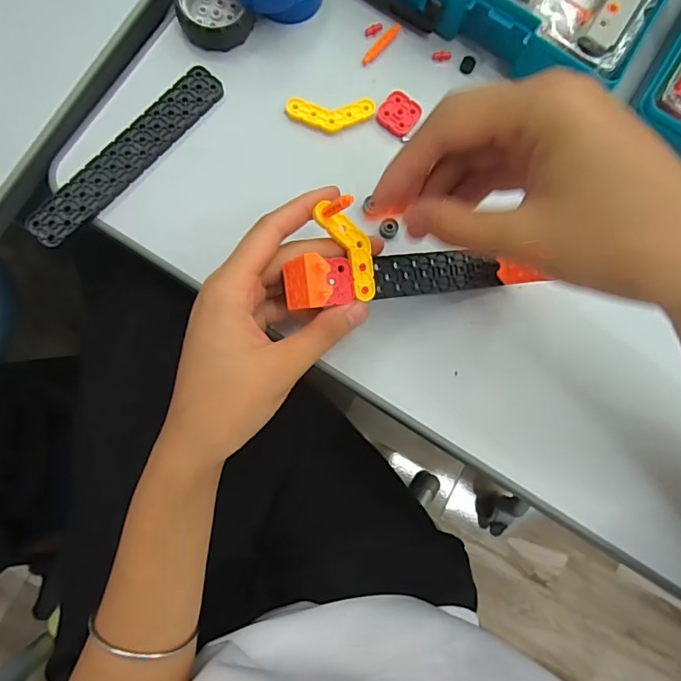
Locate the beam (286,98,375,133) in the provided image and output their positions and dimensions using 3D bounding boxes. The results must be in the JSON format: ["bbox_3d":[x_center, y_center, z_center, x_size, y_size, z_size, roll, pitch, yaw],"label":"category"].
[{"bbox_3d":[-0.006,-0.149,0.319,0.057,0.004,0.022,-2,83,-6],"label":"beam"}]

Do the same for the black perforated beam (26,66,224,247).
[{"bbox_3d":[-0.133,-0.117,0.303,0.028,0.006,0.148,42,81,1],"label":"black perforated beam"}]

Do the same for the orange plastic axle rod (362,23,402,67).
[{"bbox_3d":[0.029,-0.203,0.328,0.007,0.004,0.039,40,81,0],"label":"orange plastic axle rod"}]

